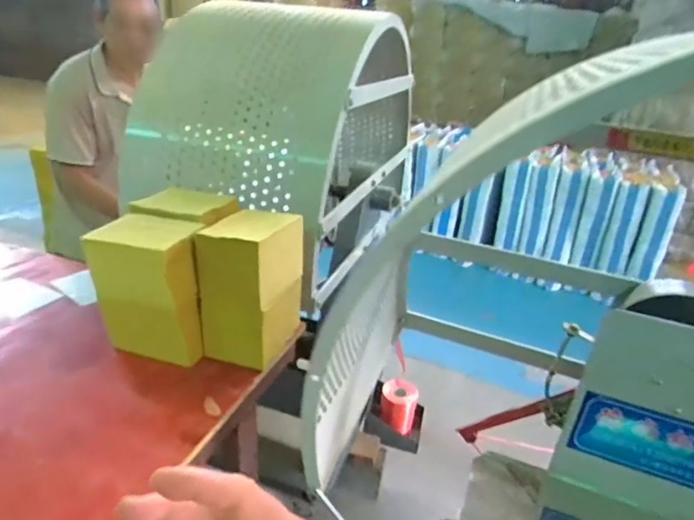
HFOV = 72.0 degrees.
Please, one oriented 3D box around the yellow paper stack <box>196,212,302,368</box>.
[{"bbox_3d":[-0.164,0.039,0.825,0.127,0.223,0.155,15,26,18],"label":"yellow paper stack"}]

